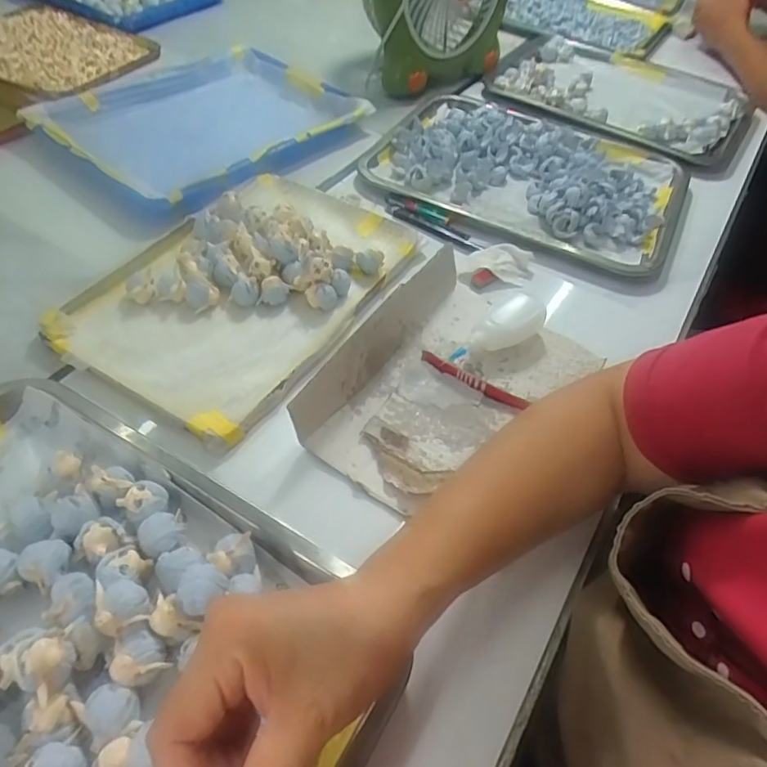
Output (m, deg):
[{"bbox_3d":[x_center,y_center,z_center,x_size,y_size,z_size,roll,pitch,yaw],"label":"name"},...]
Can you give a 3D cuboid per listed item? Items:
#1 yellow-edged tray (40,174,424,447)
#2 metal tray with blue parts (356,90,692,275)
[{"bbox_3d":[-0.121,-0.098,0.508,0.206,0.028,0.298,26,54,15],"label":"yellow-edged tray"},{"bbox_3d":[0.176,-0.259,0.664,0.345,0.032,0.279,22,53,12],"label":"metal tray with blue parts"}]

